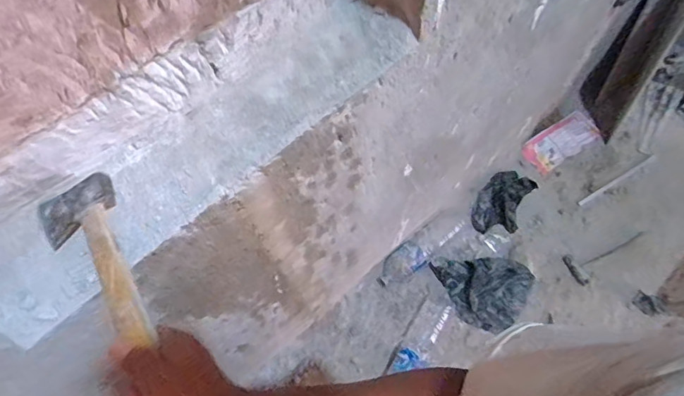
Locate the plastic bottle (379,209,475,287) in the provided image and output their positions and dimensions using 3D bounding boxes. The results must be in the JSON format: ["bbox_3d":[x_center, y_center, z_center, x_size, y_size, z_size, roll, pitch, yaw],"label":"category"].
[{"bbox_3d":[0.246,0.141,1.397,0.336,0.085,0.102,-32,70,-10],"label":"plastic bottle"}]

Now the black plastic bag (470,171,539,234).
[{"bbox_3d":[0.494,0.013,1.473,0.145,0.058,0.215,31,72,14],"label":"black plastic bag"}]

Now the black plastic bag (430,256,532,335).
[{"bbox_3d":[0.388,0.245,1.364,0.272,0.065,0.211,27,71,13],"label":"black plastic bag"}]

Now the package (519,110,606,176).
[{"bbox_3d":[0.723,-0.179,1.572,0.264,0.059,0.133,-30,69,-9],"label":"package"}]

